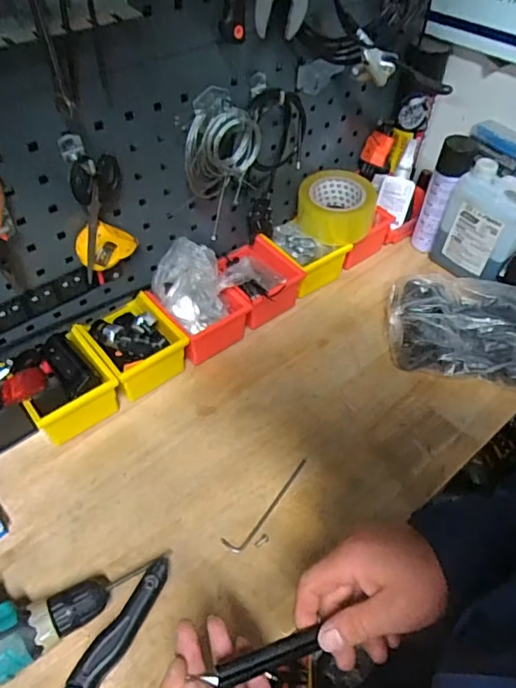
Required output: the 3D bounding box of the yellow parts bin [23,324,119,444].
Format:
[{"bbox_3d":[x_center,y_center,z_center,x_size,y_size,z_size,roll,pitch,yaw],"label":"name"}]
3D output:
[{"bbox_3d":[-0.243,0.050,0.655,0.105,0.076,0.117,-28,57,-20],"label":"yellow parts bin"}]

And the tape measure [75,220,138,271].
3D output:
[{"bbox_3d":[-0.189,-0.128,0.638,0.074,0.055,0.031,-24,56,-18],"label":"tape measure"}]

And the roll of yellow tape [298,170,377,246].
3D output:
[{"bbox_3d":[0.126,-0.219,0.816,0.117,0.058,0.117,0,52,0],"label":"roll of yellow tape"}]

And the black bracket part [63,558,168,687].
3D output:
[{"bbox_3d":[-0.145,0.300,0.485,0.054,0.032,0.196,14,53,10],"label":"black bracket part"}]

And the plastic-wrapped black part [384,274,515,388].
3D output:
[{"bbox_3d":[0.319,-0.021,0.750,0.246,0.061,0.155,8,53,6],"label":"plastic-wrapped black part"}]

